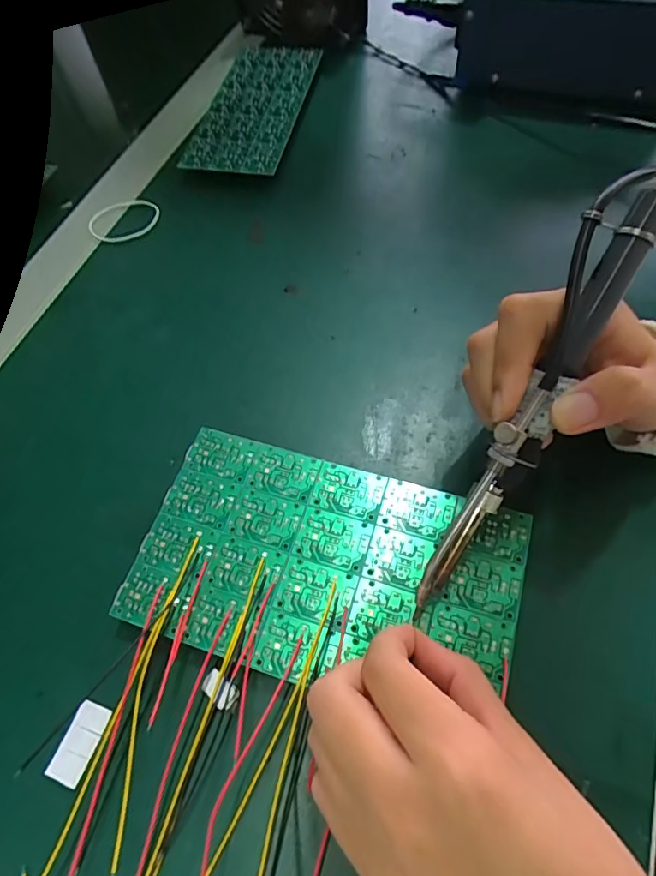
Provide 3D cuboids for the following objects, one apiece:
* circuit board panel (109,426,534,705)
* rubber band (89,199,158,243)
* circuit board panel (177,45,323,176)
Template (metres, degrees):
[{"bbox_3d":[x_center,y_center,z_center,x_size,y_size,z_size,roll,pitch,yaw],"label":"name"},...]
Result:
[{"bbox_3d":[-0.001,0.061,0.241,0.173,0.014,0.101,14,64,12],"label":"circuit board panel"},{"bbox_3d":[-0.152,-0.162,0.376,0.051,0.007,0.038,-4,62,2],"label":"rubber band"},{"bbox_3d":[-0.060,-0.275,0.415,0.076,0.004,0.173,9,64,10],"label":"circuit board panel"}]

